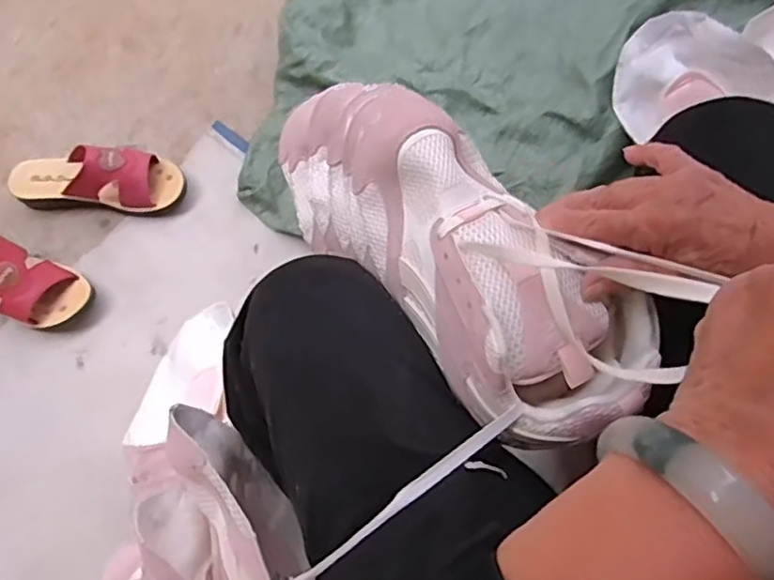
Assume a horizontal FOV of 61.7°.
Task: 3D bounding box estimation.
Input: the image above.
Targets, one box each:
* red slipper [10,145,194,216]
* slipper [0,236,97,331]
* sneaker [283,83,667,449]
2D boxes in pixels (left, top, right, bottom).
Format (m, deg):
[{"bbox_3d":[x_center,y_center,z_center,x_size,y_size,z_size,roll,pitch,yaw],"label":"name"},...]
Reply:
[{"bbox_3d":[-0.391,-0.154,0.871,0.229,0.081,0.082,6,69,3],"label":"red slipper"},{"bbox_3d":[-0.485,-0.026,0.813,0.216,0.076,0.084,25,71,10],"label":"slipper"},{"bbox_3d":[0.037,-0.036,0.422,0.120,0.091,0.301,-37,64,-13],"label":"sneaker"}]

